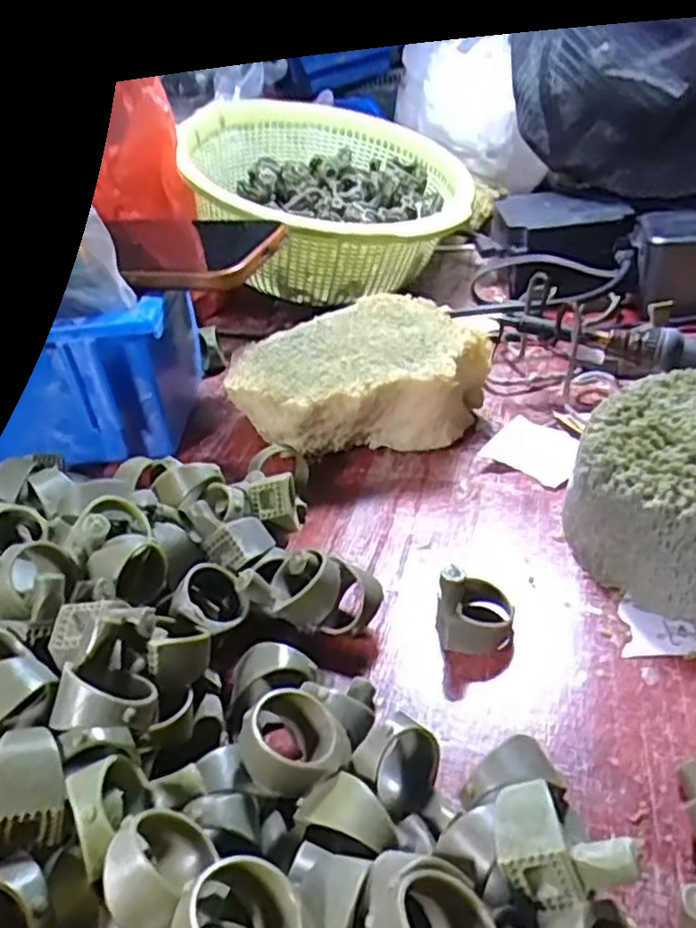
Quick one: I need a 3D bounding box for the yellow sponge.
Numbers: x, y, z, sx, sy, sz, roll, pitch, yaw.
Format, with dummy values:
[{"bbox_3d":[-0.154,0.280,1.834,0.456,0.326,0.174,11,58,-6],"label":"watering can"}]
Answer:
[{"bbox_3d":[0.005,-0.044,0.357,0.120,0.044,0.104,-9,36,-2],"label":"yellow sponge"}]

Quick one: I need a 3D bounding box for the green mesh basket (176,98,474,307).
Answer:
[{"bbox_3d":[-0.011,-0.185,0.491,0.184,0.086,0.201,-8,36,0],"label":"green mesh basket"}]

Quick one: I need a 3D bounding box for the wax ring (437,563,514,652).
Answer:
[{"bbox_3d":[0.043,0.045,0.238,0.023,0.031,0.023,2,37,13],"label":"wax ring"}]

